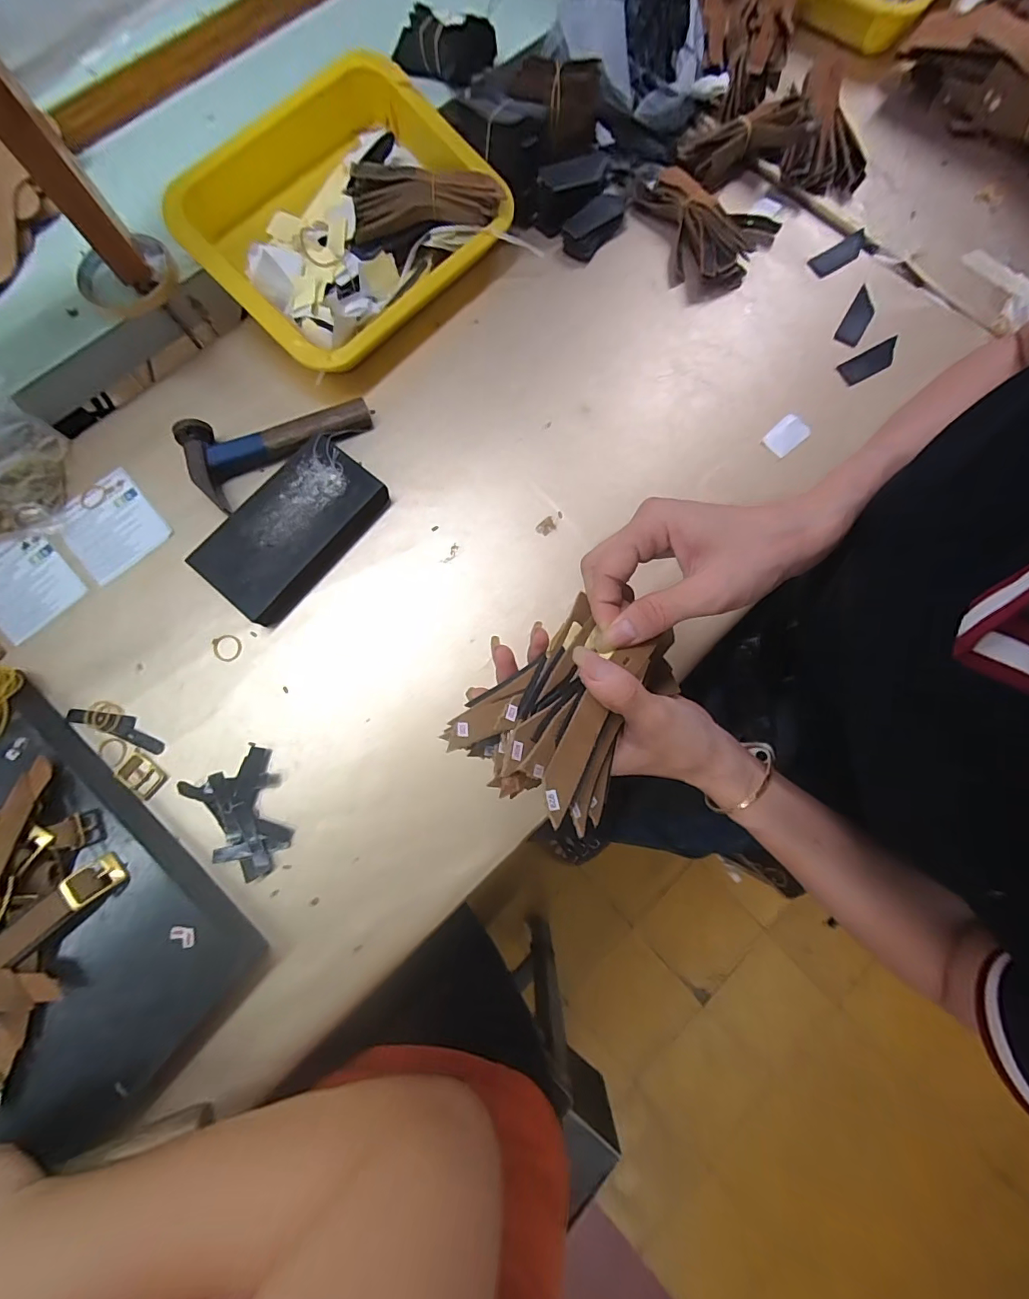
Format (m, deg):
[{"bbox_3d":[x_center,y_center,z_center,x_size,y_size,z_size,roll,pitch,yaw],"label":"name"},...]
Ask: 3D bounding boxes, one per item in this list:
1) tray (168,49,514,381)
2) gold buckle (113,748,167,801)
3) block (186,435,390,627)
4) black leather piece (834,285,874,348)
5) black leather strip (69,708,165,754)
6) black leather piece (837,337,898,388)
[{"bbox_3d":[-0.153,-0.389,0.432,0.209,0.069,0.257,44,81,7],"label":"tray"},{"bbox_3d":[-0.288,0.097,0.365,0.034,0.005,0.023,36,81,6],"label":"gold buckle"},{"bbox_3d":[-0.188,-0.103,0.397,0.089,0.023,0.150,40,81,7],"label":"block"},{"bbox_3d":[0.328,-0.317,0.451,0.022,0.004,0.067,30,82,10],"label":"black leather piece"},{"bbox_3d":[-0.312,0.060,0.371,0.081,0.004,0.018,20,79,3],"label":"black leather strip"},{"bbox_3d":[0.331,-0.267,0.439,0.060,0.004,0.023,-27,82,2],"label":"black leather piece"}]

